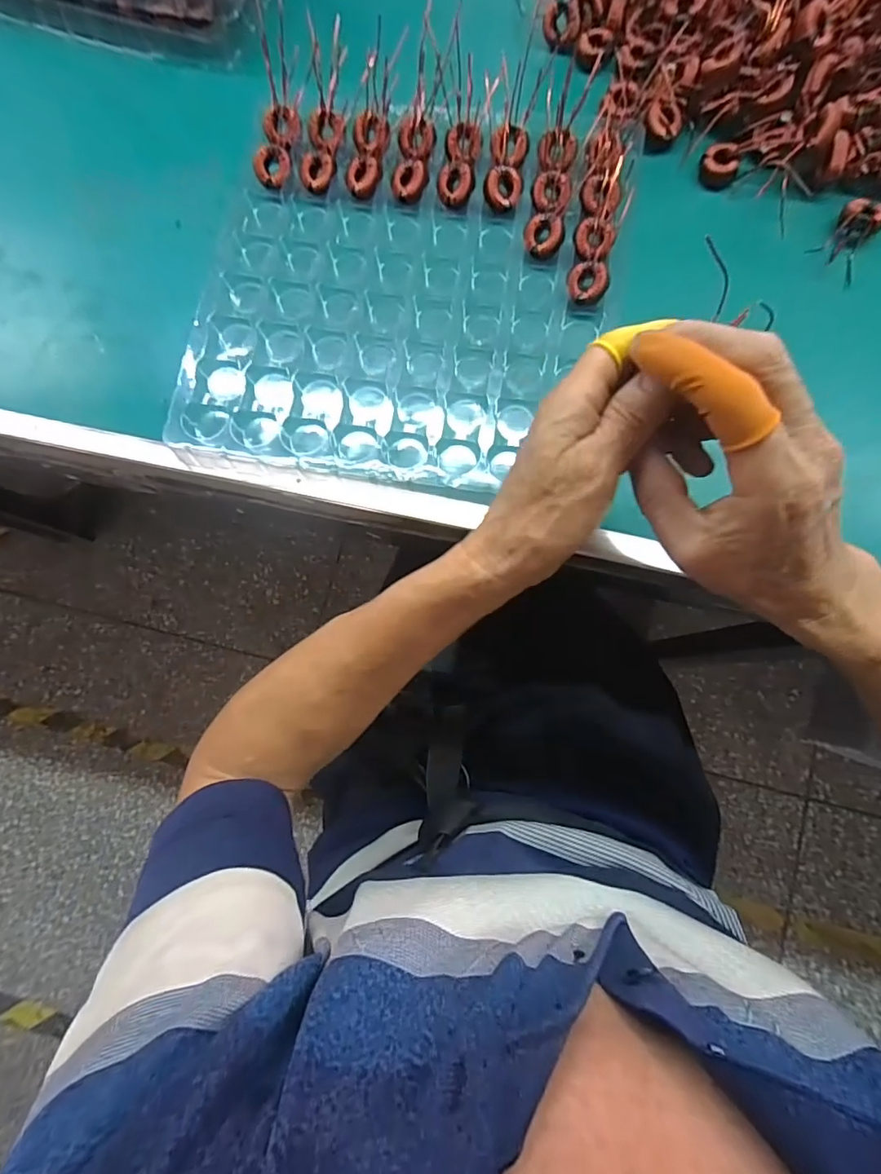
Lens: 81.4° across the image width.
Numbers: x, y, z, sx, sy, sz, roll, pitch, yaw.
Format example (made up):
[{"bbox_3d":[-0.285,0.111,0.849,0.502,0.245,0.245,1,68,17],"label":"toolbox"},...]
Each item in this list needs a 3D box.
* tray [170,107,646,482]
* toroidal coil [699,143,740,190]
[{"bbox_3d":[-0.024,-0.200,0.350,0.275,0.020,0.263,8,82,5],"label":"tray"},{"bbox_3d":[0.195,-0.295,0.360,0.025,0.016,0.020,23,84,7],"label":"toroidal coil"}]

